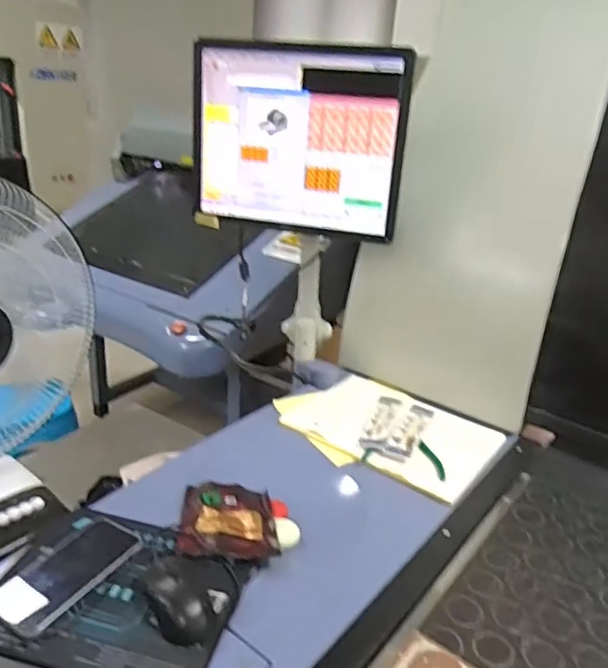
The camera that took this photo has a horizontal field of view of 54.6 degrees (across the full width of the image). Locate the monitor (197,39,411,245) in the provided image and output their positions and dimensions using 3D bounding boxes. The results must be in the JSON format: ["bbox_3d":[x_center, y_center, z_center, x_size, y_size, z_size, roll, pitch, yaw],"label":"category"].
[{"bbox_3d":[-0.011,-0.329,1.011,0.372,0.288,0.068,11,23,13],"label":"monitor"}]

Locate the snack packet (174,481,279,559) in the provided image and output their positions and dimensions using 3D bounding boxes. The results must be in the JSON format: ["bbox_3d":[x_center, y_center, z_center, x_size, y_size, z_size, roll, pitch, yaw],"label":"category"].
[{"bbox_3d":[-0.098,0.241,0.764,0.120,0.033,0.143,1,23,-10],"label":"snack packet"}]

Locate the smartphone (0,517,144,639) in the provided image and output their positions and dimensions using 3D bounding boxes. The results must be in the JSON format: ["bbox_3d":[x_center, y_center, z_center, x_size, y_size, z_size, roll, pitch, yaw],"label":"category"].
[{"bbox_3d":[-0.266,0.261,0.657,0.093,0.009,0.150,16,25,25],"label":"smartphone"}]

